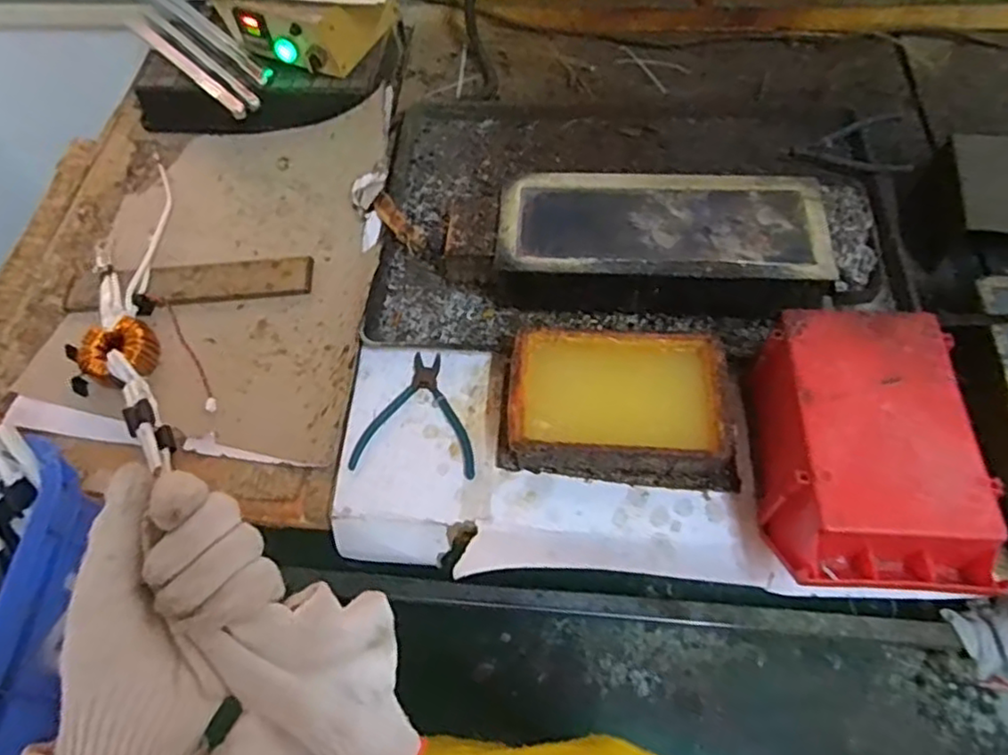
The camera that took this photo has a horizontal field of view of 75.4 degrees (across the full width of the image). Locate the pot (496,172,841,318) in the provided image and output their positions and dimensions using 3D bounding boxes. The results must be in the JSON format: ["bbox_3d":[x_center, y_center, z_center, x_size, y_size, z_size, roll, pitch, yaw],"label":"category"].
[{"bbox_3d":[0.170,-0.139,0.724,0.343,0.093,0.172,5,61,7],"label":"pot"}]

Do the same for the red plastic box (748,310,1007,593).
[{"bbox_3d":[0.308,0.067,0.568,0.147,0.113,0.231,1,61,5],"label":"red plastic box"}]

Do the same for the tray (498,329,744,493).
[{"bbox_3d":[0.115,0.026,0.640,0.237,0.069,0.139,3,61,5],"label":"tray"}]

